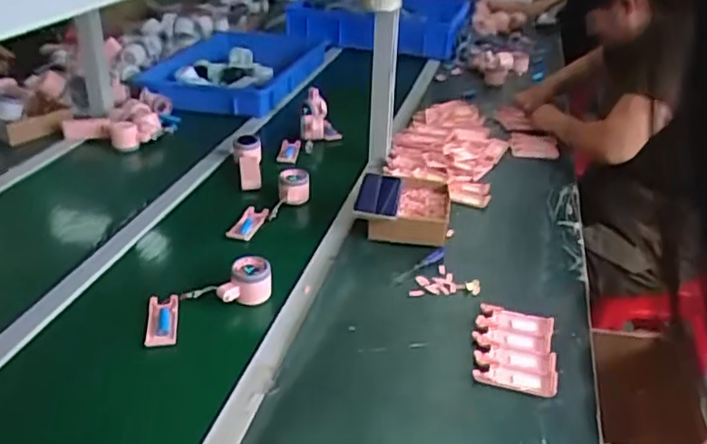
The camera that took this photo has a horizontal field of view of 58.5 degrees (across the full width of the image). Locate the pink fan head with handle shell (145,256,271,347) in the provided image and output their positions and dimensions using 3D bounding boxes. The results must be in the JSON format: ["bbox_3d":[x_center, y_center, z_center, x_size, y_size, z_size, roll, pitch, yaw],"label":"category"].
[{"bbox_3d":[-0.207,0.106,0.906,0.184,0.061,0.077,-9,30,-17],"label":"pink fan head with handle shell"}]

